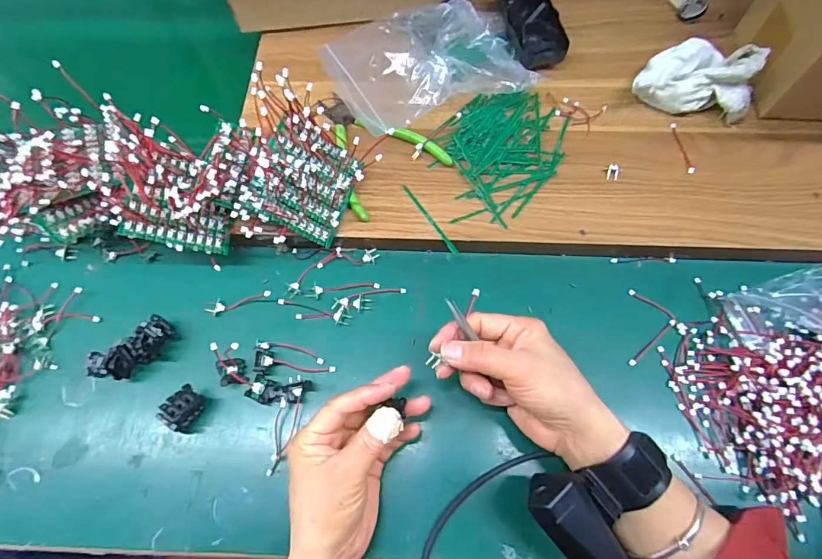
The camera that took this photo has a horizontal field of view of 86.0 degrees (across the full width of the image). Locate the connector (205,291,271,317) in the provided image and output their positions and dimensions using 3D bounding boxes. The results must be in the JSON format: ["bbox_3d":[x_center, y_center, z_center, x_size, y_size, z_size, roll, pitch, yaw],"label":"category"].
[{"bbox_3d":[-0.159,0.018,0.403,0.060,0.004,0.014,-20,68,-6],"label":"connector"}]

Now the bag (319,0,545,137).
[{"bbox_3d":[0.017,-0.231,0.444,0.196,0.049,0.161,-20,68,-6],"label":"bag"}]

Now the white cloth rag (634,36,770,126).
[{"bbox_3d":[0.272,-0.202,0.418,0.110,0.051,0.072,11,69,6],"label":"white cloth rag"}]

